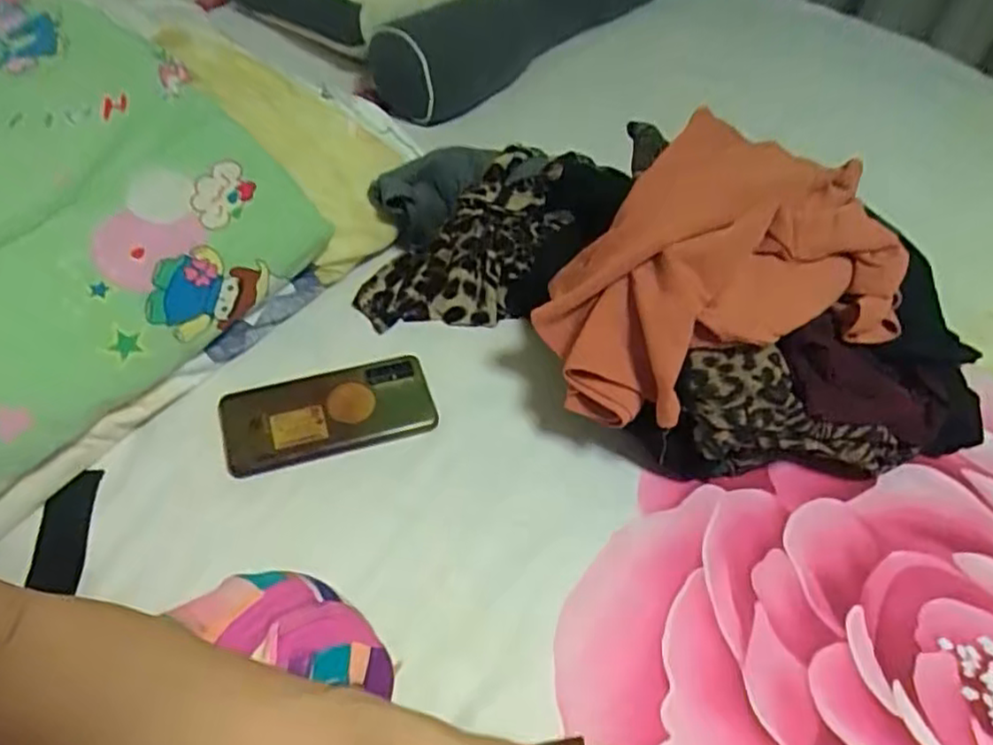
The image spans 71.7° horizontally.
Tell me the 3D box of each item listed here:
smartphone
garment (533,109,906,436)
[{"bbox_3d":[-0.131,0.030,0.538,0.159,0.014,0.071,-13,63,-16],"label":"smartphone"},{"bbox_3d":[0.164,-0.085,0.526,0.273,0.110,0.186,-15,54,-18],"label":"garment"}]

